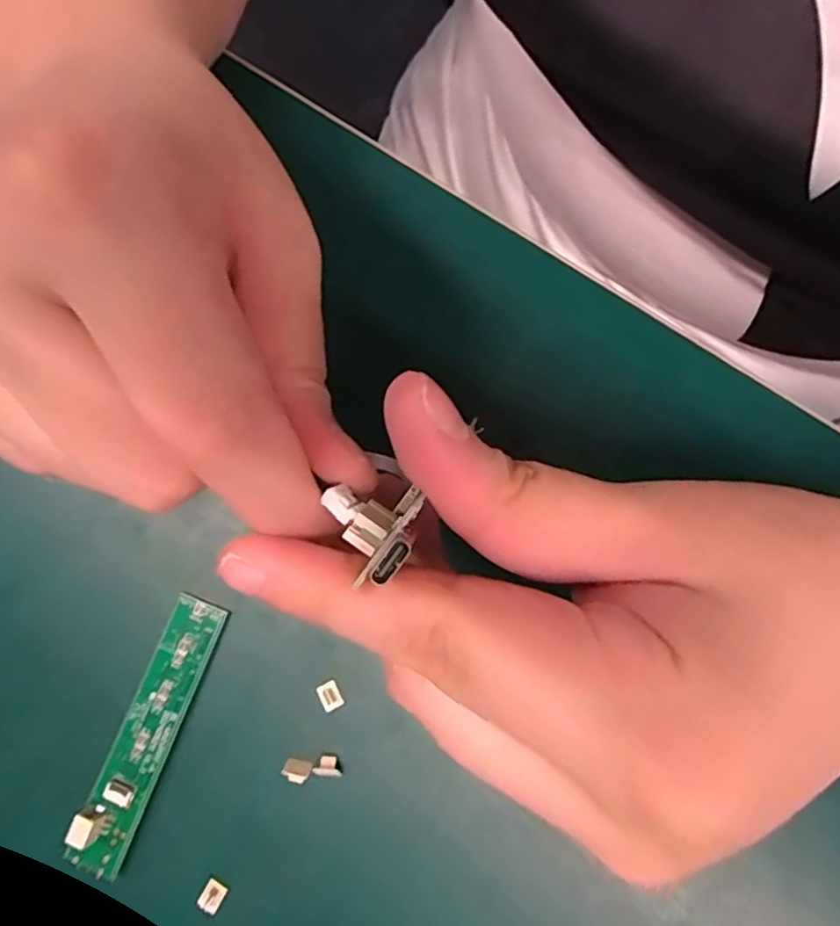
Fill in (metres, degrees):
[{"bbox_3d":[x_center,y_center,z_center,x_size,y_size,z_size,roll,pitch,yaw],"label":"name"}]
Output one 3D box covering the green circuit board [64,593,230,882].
[{"bbox_3d":[-0.085,0.083,0.194,0.018,0.005,0.084,20,84,10],"label":"green circuit board"}]

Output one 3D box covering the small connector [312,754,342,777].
[{"bbox_3d":[-0.028,0.092,0.189,0.008,0.004,0.006,8,82,8],"label":"small connector"}]

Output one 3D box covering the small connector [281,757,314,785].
[{"bbox_3d":[-0.037,0.094,0.190,0.009,0.004,0.007,7,82,8],"label":"small connector"}]

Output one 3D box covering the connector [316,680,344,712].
[{"bbox_3d":[-0.028,0.072,0.193,0.007,0.004,0.008,-28,79,2],"label":"connector"}]

